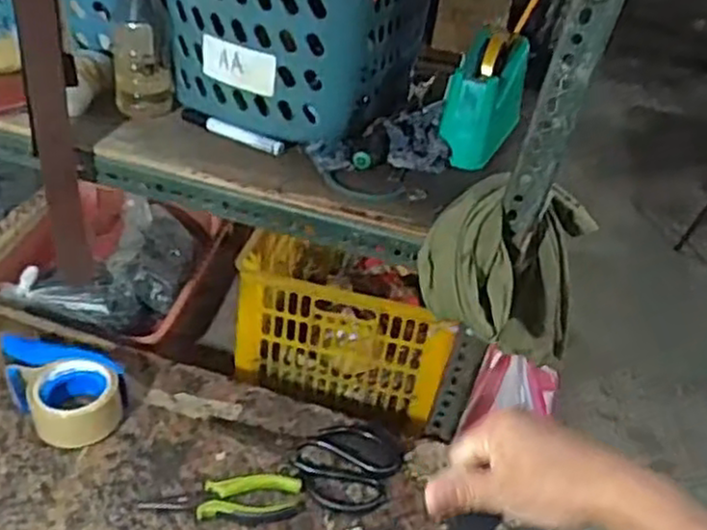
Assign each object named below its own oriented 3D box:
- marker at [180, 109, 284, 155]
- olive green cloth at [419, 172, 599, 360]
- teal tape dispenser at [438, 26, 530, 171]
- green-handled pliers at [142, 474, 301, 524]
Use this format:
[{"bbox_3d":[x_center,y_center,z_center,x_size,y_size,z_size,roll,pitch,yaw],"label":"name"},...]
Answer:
[{"bbox_3d":[-0.141,-0.154,0.838,0.139,0.020,0.014,23,38,18],"label":"marker"},{"bbox_3d":[0.161,0.010,0.748,0.180,0.174,0.104,-18,43,-32],"label":"olive green cloth"},{"bbox_3d":[0.152,-0.193,0.844,0.086,0.111,0.148,16,36,9],"label":"teal tape dispenser"},{"bbox_3d":[-0.134,0.247,0.764,0.161,0.019,0.058,0,37,-11],"label":"green-handled pliers"}]

